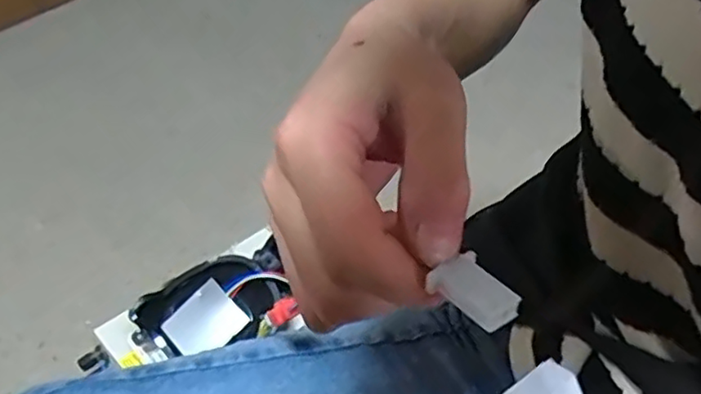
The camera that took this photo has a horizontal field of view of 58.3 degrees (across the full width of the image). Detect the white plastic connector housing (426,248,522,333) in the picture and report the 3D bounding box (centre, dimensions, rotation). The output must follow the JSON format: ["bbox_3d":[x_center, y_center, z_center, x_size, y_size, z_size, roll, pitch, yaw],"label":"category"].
[{"bbox_3d":[0.031,0.023,0.153,0.015,0.005,0.020,-24,50,-30],"label":"white plastic connector housing"}]

